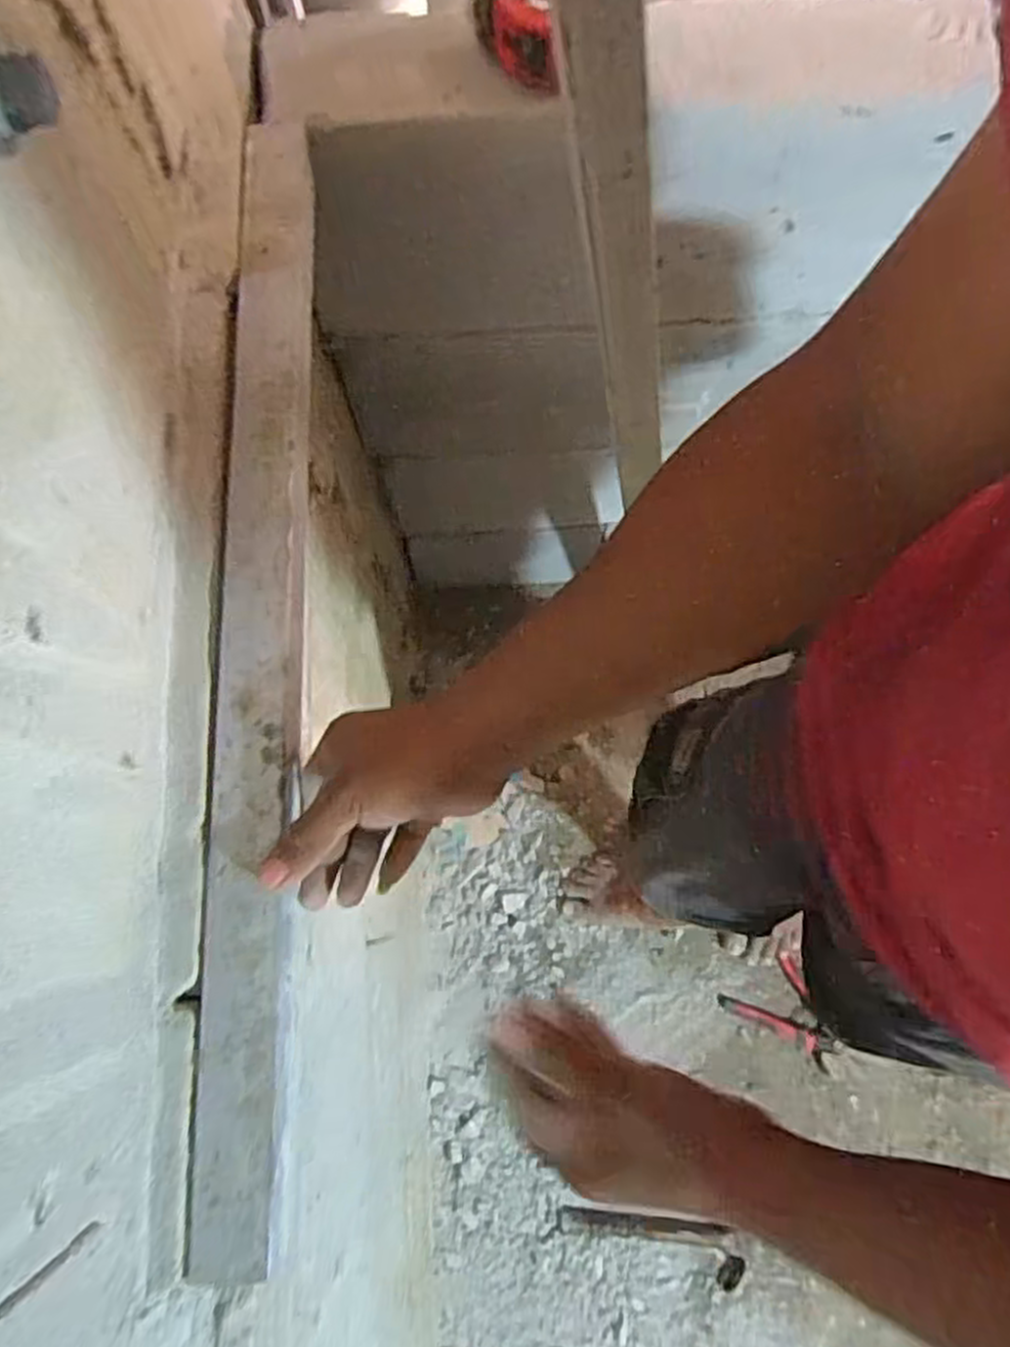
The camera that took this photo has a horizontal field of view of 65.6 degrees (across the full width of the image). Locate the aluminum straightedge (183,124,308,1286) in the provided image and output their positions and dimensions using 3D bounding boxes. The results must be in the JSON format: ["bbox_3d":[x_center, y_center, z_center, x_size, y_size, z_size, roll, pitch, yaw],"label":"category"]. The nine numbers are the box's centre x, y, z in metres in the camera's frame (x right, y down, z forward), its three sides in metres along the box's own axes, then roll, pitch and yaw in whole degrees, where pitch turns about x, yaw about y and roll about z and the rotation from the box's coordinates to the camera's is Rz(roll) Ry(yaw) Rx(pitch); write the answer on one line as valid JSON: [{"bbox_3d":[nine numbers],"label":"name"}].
[{"bbox_3d":[-0.131,-0.042,0.421,0.042,0.017,0.616,-3,74,1],"label":"aluminum straightedge"}]

